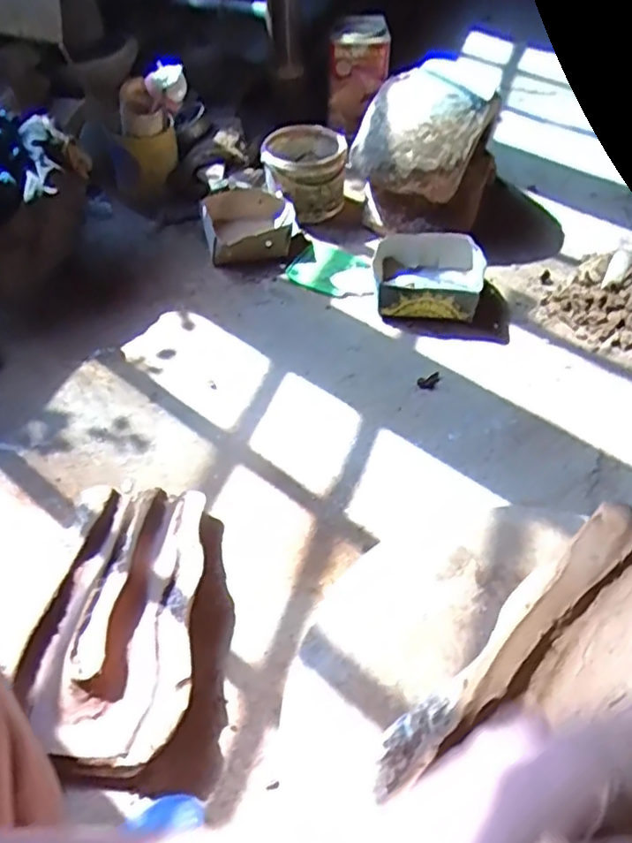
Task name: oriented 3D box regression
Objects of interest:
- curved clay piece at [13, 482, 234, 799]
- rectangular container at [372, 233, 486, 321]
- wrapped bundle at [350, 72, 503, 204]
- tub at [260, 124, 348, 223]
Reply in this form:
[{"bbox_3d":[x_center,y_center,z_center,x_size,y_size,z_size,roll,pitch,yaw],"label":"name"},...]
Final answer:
[{"bbox_3d":[-0.230,0.250,0.819,0.243,0.067,0.381,0,50,2],"label":"curved clay piece"},{"bbox_3d":[0.218,-0.279,1.258,0.210,0.068,0.204,5,50,6],"label":"rectangular container"},{"bbox_3d":[0.218,-0.596,1.318,0.238,0.168,0.231,25,55,21],"label":"wrapped bundle"},{"bbox_3d":[-0.026,-0.567,1.488,0.187,0.143,0.217,-7,50,-4],"label":"tub"}]

